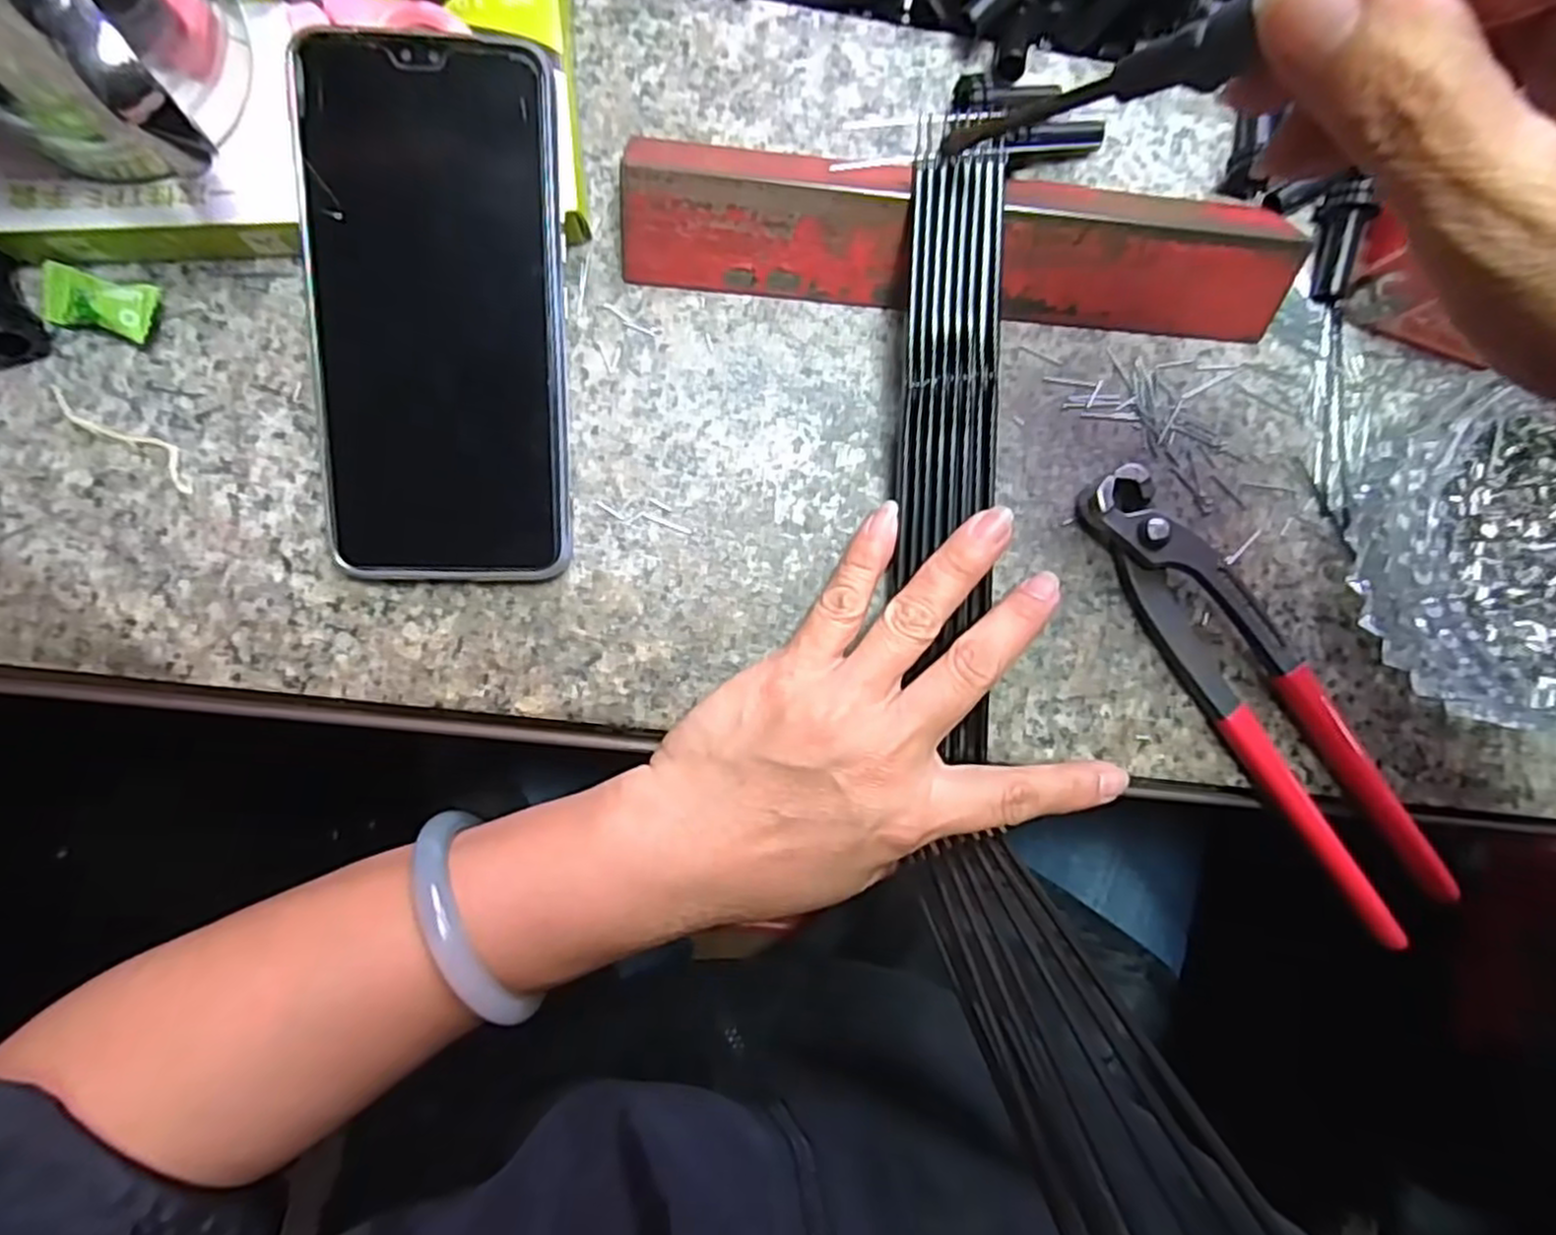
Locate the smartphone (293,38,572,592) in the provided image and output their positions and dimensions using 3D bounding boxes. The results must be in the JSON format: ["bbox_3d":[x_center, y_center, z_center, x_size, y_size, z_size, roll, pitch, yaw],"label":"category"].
[{"bbox_3d":[-0.104,-0.090,0.234,0.074,0.006,0.155,1,100,-4],"label":"smartphone"}]

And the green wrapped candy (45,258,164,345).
[{"bbox_3d":[-0.216,-0.100,0.241,0.032,0.010,0.018,14,89,-5],"label":"green wrapped candy"}]

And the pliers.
[{"bbox_3d":[0.176,0.027,0.272,0.043,0.016,0.196,-36,93,-3],"label":"pliers"}]

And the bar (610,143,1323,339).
[{"bbox_3d":[0.064,-0.132,0.257,0.227,0.027,0.047,3,90,-5],"label":"bar"}]

